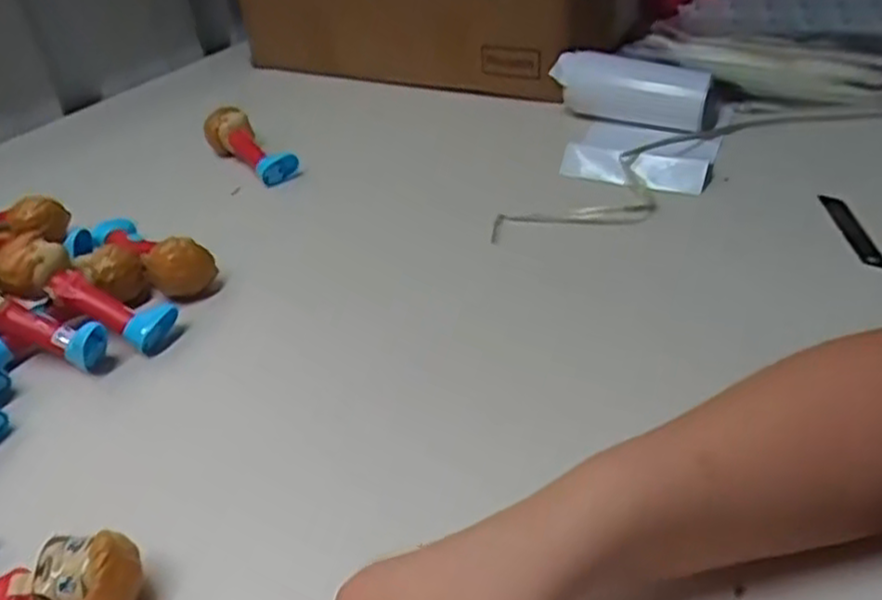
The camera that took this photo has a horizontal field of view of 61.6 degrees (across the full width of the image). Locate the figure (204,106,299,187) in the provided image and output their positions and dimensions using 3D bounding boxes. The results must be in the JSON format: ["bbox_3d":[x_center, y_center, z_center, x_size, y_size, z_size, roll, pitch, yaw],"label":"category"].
[{"bbox_3d":[-0.182,-0.145,0.707,0.037,0.056,0.109,-32,44,-31],"label":"figure"}]

